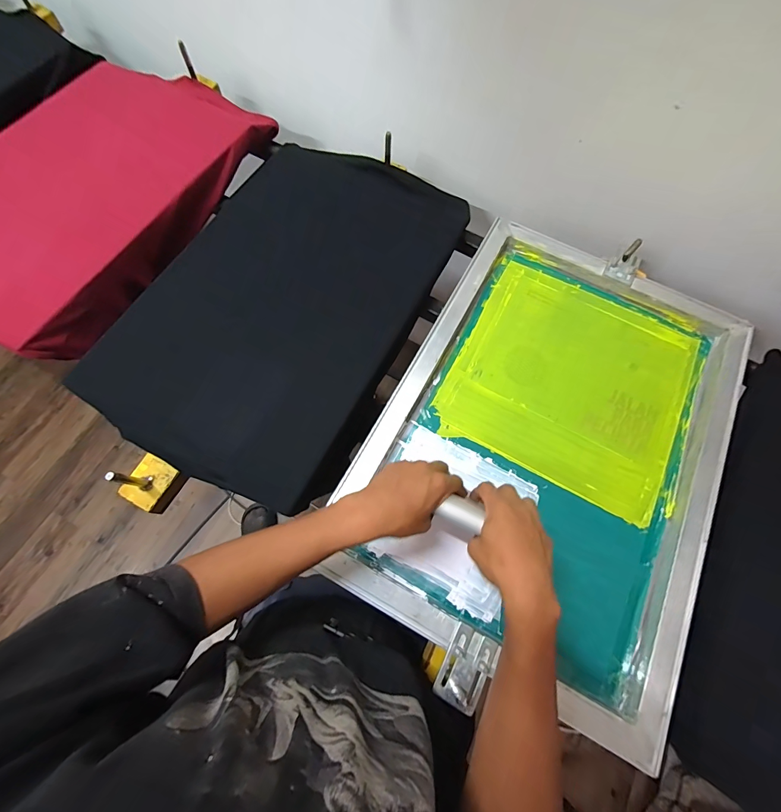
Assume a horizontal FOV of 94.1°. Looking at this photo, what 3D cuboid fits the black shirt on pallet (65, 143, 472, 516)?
[{"bbox_3d":[-0.173,-0.181,0.646,0.438,0.082,0.610,22,73,1],"label":"black shirt on pallet"}]

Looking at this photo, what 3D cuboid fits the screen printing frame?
[{"bbox_3d":[0.247,0.033,0.547,0.462,0.046,0.658,27,70,10],"label":"screen printing frame"}]

